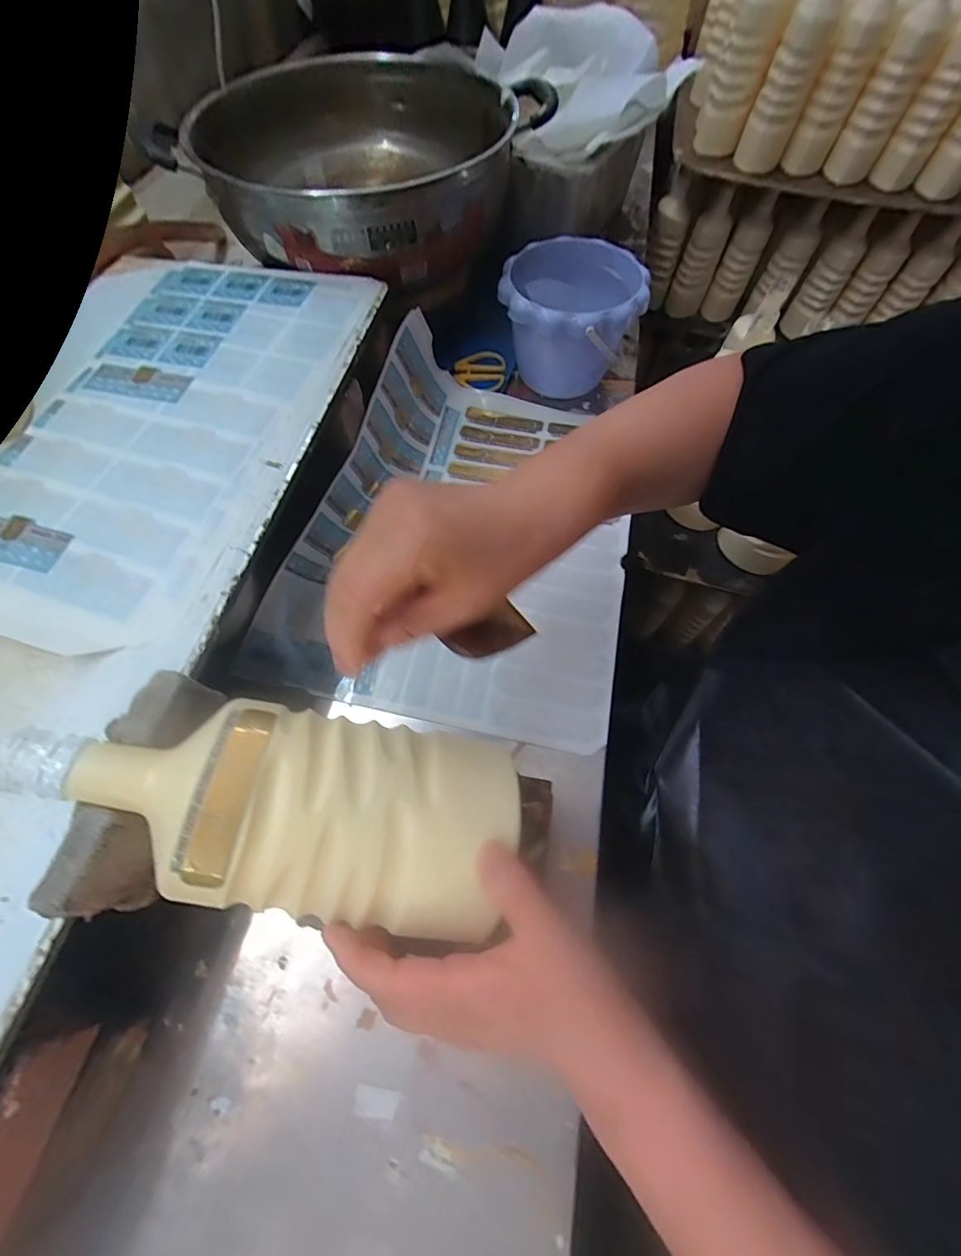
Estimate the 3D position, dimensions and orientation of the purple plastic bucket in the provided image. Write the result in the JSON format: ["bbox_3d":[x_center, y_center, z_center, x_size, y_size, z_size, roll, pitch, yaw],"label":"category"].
[{"bbox_3d":[0.100,-0.345,0.532,0.150,0.117,0.143,-1,65,1],"label":"purple plastic bucket"}]

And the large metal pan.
[{"bbox_3d":[-0.107,-0.490,0.477,0.287,0.074,0.319,37,68,14],"label":"large metal pan"}]

